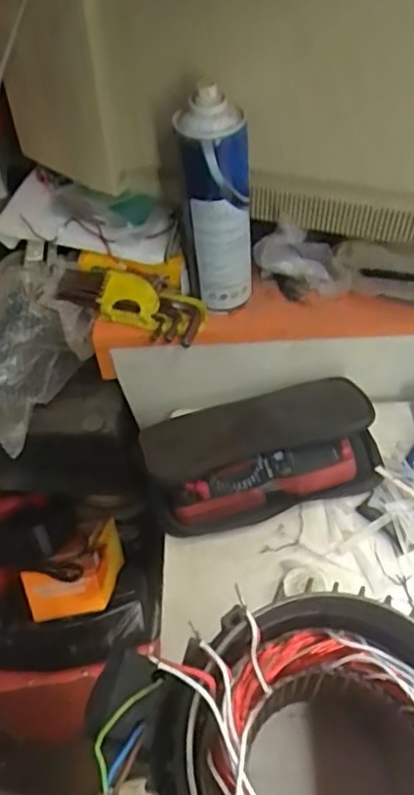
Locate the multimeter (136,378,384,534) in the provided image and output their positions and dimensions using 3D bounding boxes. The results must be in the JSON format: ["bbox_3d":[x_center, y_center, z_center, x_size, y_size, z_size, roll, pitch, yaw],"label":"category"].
[{"bbox_3d":[0.052,0.051,0.631,0.232,0.076,0.133,-12,52,-4],"label":"multimeter"}]

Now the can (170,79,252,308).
[{"bbox_3d":[0.009,-0.178,0.583,0.063,0.209,0.052,-4,52,2],"label":"can"}]

